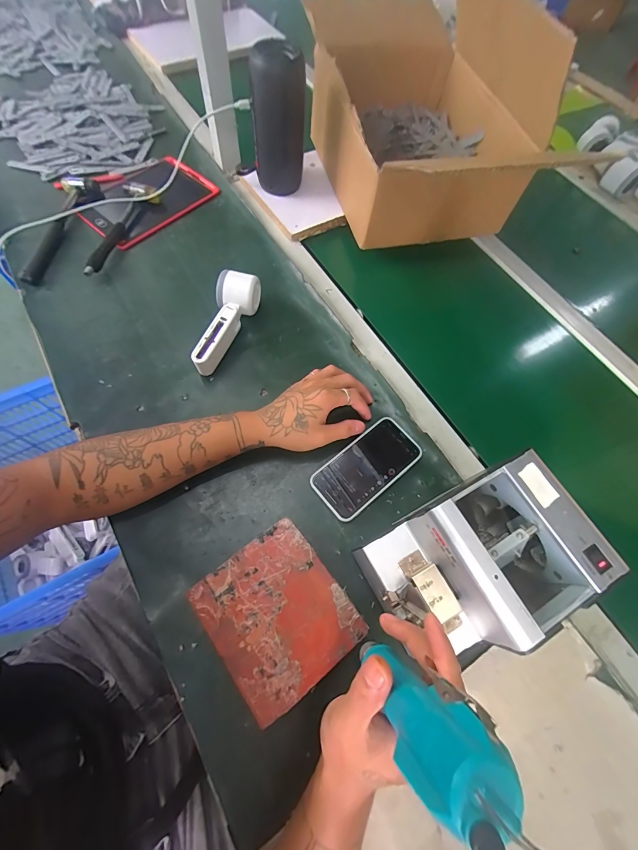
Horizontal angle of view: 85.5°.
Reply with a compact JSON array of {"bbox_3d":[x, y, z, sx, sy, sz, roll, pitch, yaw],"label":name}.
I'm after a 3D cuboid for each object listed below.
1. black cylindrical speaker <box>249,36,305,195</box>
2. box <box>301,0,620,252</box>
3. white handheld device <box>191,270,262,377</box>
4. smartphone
[{"bbox_3d":[-0.067,-0.499,0.579,0.081,0.185,0.060,-5,68,-5],"label":"black cylindrical speaker"},{"bbox_3d":[0.164,-0.544,0.571,0.293,0.228,0.426,-11,69,-7],"label":"box"},{"bbox_3d":[-0.144,-0.151,0.502,0.054,0.053,0.162,24,68,7],"label":"white handheld device"},{"bbox_3d":[0.064,0.054,0.453,0.146,0.009,0.075,-37,74,-16],"label":"smartphone"}]

